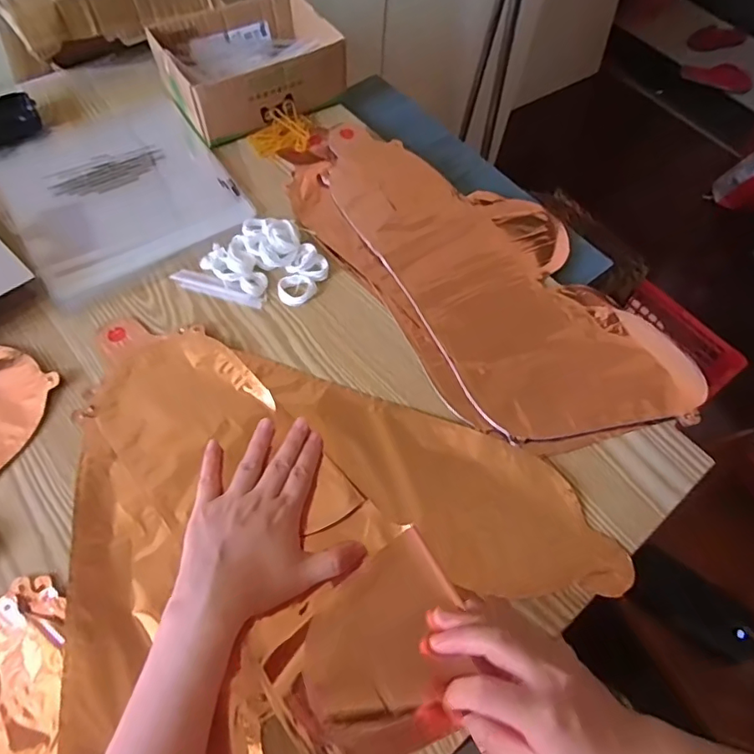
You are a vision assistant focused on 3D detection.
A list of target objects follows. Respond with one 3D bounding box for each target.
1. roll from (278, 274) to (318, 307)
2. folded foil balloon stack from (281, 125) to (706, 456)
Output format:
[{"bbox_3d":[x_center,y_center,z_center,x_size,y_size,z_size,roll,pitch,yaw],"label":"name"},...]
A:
[{"bbox_3d":[-0.074,-0.082,0.502,0.035,0.007,0.030,-3,62,-5],"label":"roll"},{"bbox_3d":[0.096,-0.111,0.523,0.219,0.019,0.426,-30,67,-18],"label":"folded foil balloon stack"}]

